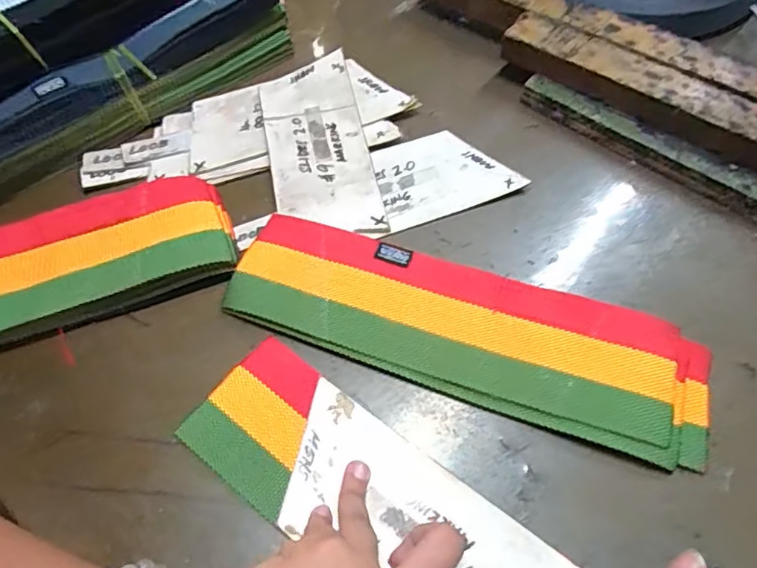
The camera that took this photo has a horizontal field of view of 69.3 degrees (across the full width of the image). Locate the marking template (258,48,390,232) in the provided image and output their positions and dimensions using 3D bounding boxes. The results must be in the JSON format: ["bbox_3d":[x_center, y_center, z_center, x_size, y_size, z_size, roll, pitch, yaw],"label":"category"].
[{"bbox_3d":[-0.048,-0.110,0.421,0.074,0.006,0.177,-11,59,-5],"label":"marking template"}]

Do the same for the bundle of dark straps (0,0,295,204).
[{"bbox_3d":[-0.202,-0.163,0.422,0.281,0.064,0.060,-35,63,-18],"label":"bundle of dark straps"}]

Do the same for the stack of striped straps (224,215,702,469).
[{"bbox_3d":[0.052,0.022,0.343,0.290,0.013,0.096,17,60,12],"label":"stack of striped straps"}]

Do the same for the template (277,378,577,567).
[{"bbox_3d":[0.026,0.134,0.279,0.189,0.004,0.074,33,66,19],"label":"template"}]

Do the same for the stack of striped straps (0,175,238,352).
[{"bbox_3d":[-0.233,-0.001,0.352,0.270,0.026,0.080,-19,59,-9],"label":"stack of striped straps"}]

